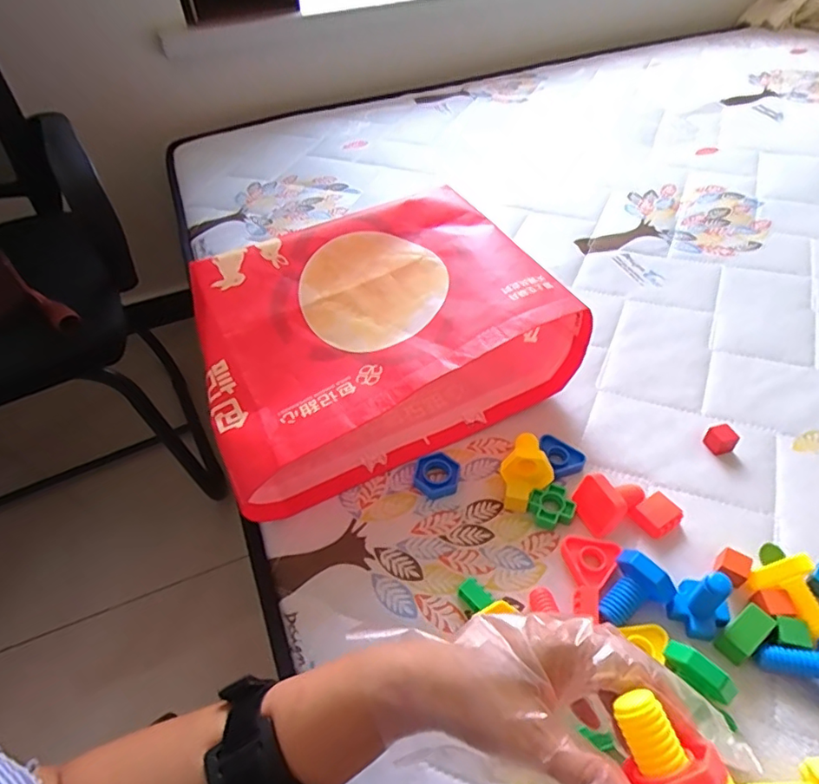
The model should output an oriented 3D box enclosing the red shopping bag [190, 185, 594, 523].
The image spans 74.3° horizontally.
[{"bbox_3d":[-0.032,-0.056,0.556,0.360,0.138,0.219,-24,51,-15],"label":"red shopping bag"}]

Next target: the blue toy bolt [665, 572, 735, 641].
[{"bbox_3d":[0.220,0.156,0.401,0.034,0.055,0.037,-36,55,-24],"label":"blue toy bolt"}]

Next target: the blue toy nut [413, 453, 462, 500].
[{"bbox_3d":[0.026,0.080,0.516,0.042,0.012,0.045,-3,49,3],"label":"blue toy nut"}]

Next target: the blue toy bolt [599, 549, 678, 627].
[{"bbox_3d":[0.173,0.155,0.416,0.043,0.035,0.052,35,60,30],"label":"blue toy bolt"}]

